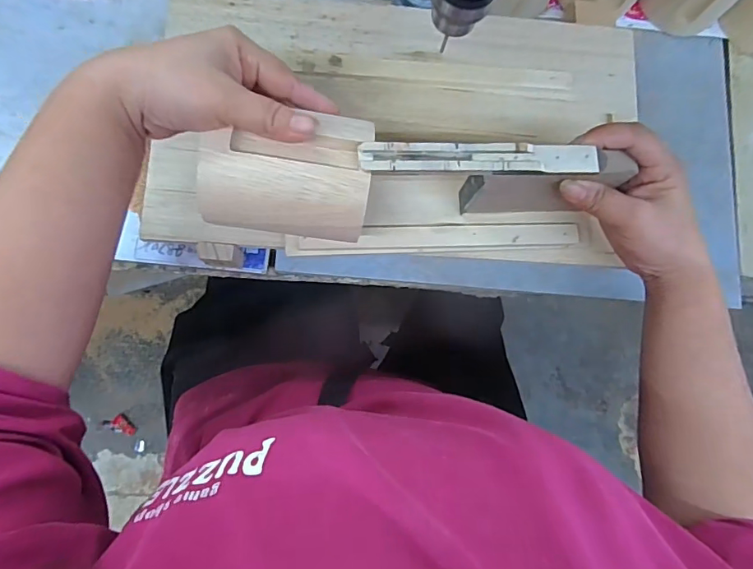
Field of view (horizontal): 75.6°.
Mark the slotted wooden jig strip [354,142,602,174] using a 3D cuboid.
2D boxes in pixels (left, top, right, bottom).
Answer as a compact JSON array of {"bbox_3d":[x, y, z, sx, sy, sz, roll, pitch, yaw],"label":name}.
[{"bbox_3d":[0.064,-0.077,0.294,0.146,0.006,0.019,-1,82,-6],"label":"slotted wooden jig strip"}]

